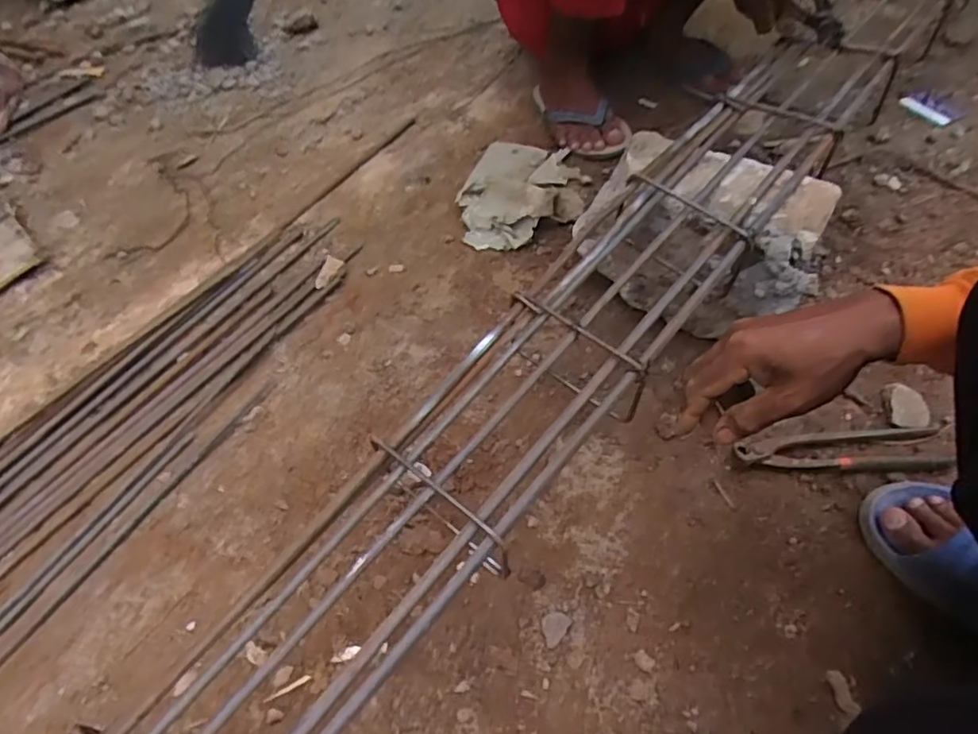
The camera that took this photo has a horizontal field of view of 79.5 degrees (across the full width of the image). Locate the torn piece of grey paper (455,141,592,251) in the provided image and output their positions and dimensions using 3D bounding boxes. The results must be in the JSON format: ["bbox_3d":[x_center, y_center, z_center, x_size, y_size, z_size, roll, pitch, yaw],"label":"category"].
[{"bbox_3d":[0.052,-0.281,0.903,0.193,0.068,0.238,14,59,12],"label":"torn piece of grey paper"}]

